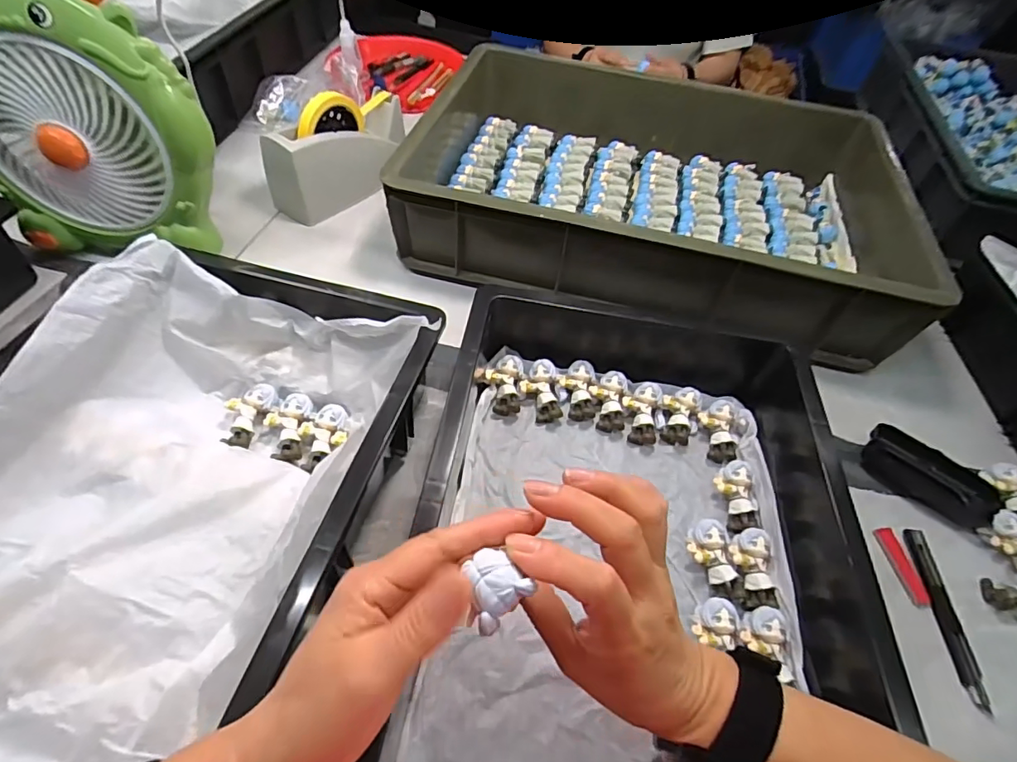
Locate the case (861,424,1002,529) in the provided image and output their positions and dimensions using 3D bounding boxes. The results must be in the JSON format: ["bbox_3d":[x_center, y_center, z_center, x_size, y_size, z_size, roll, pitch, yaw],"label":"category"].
[{"bbox_3d":[0.406,0.090,0.492,0.110,0.032,0.052,38,58,22],"label":"case"}]

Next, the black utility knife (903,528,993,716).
[{"bbox_3d":[0.362,0.191,0.422,0.016,0.016,0.139,8,52,1],"label":"black utility knife"}]

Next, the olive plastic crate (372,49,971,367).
[{"bbox_3d":[0.197,-0.260,0.695,0.592,0.146,0.435,16,52,7],"label":"olive plastic crate"}]

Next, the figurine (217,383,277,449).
[{"bbox_3d":[-0.236,0.031,0.455,0.032,0.019,0.064,16,53,7],"label":"figurine"}]

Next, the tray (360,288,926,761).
[{"bbox_3d":[0.097,0.121,0.397,0.342,0.090,0.513,9,52,2],"label":"tray"}]

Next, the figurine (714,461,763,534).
[{"bbox_3d":[0.206,0.103,0.454,0.040,0.026,0.063,7,52,0],"label":"figurine"}]

